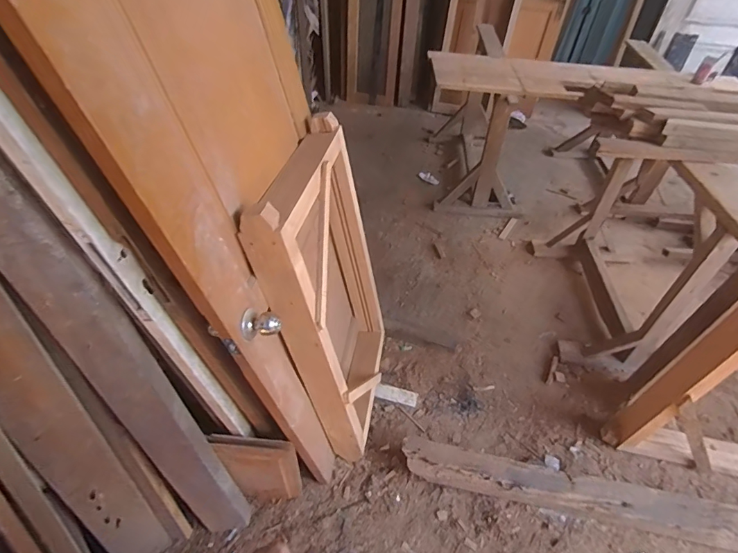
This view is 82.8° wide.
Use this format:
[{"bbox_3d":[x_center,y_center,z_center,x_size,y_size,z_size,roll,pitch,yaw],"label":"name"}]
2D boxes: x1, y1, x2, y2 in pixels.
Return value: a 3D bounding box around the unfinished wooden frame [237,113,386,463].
[{"bbox_3d":[-0.117,0.070,1.363,0.133,0.958,0.592,-2,38,12],"label":"unfinished wooden frame"}]

